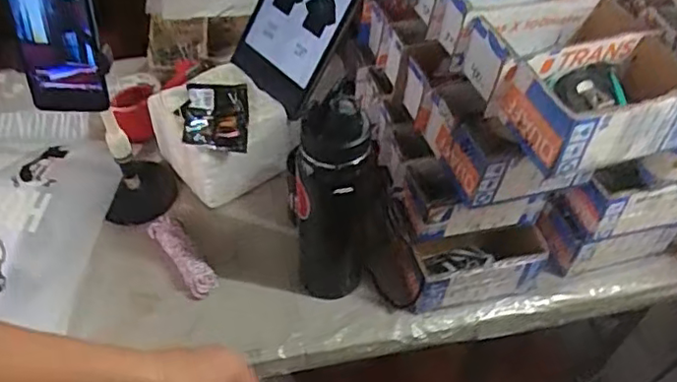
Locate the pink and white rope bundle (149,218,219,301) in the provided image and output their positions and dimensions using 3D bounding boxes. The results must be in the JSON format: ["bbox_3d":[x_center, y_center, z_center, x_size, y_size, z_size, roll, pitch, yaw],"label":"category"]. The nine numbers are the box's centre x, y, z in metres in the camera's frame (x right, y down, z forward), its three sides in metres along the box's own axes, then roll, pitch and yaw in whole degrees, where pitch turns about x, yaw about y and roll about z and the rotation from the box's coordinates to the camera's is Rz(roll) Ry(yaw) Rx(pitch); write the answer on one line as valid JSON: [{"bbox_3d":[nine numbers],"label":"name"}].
[{"bbox_3d":[-0.199,0.082,0.766,0.033,0.035,0.131,-30,57,-28],"label":"pink and white rope bundle"}]

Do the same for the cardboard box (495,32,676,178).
[{"bbox_3d":[0.255,-0.086,0.575,0.187,0.069,0.099,-13,51,-16],"label":"cardboard box"}]

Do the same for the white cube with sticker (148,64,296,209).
[{"bbox_3d":[-0.163,-0.076,0.841,0.141,0.117,0.156,-31,58,-28],"label":"white cube with sticker"}]

